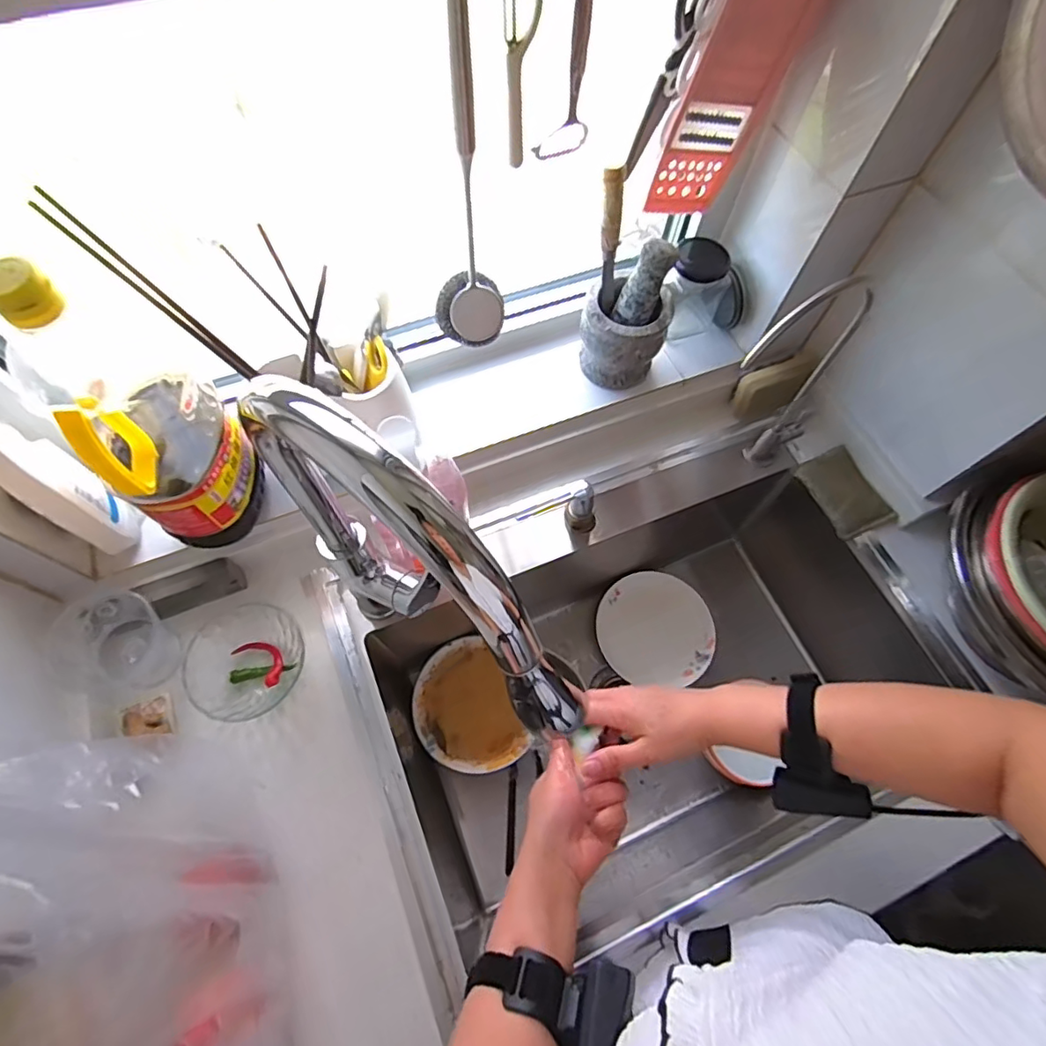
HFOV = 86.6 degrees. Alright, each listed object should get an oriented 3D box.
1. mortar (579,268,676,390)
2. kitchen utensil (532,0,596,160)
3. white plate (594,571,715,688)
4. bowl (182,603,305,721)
[{"bbox_3d":[0.122,-0.230,0.689,0.103,0.108,0.088,17,66,5],"label":"mortar"},{"bbox_3d":[0.038,-0.383,0.469,0.044,0.148,0.022,7,66,1],"label":"kitchen utensil"},{"bbox_3d":[0.199,0.155,0.837,0.170,0.018,0.161,1,66,-2],"label":"white plate"},{"bbox_3d":[-0.291,0.142,0.586,0.110,0.041,0.108,1,66,-2],"label":"bowl"}]

